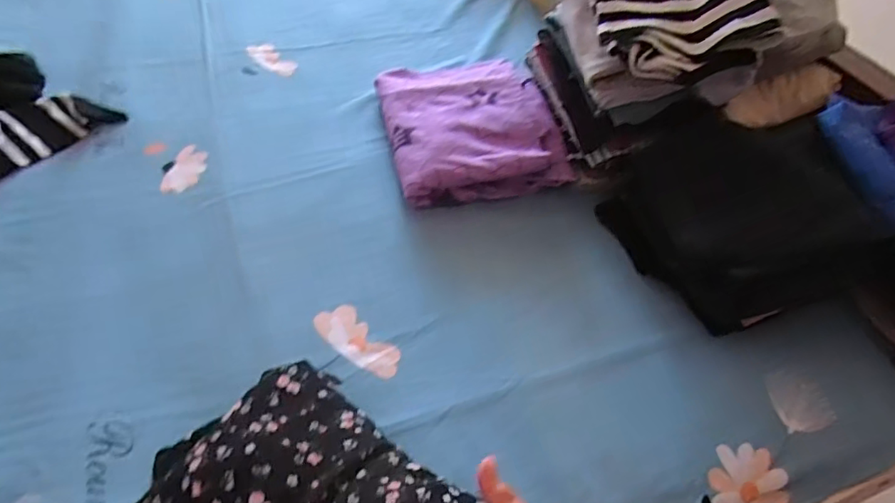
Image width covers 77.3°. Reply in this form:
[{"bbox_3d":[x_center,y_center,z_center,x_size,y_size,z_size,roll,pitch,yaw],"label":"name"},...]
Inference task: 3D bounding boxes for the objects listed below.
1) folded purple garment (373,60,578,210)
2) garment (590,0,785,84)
[{"bbox_3d":[0.023,-0.201,0.846,0.233,0.072,0.303,-9,51,-14],"label":"folded purple garment"},{"bbox_3d":[0.266,-0.322,0.696,0.172,0.089,0.241,0,50,-11],"label":"garment"}]

